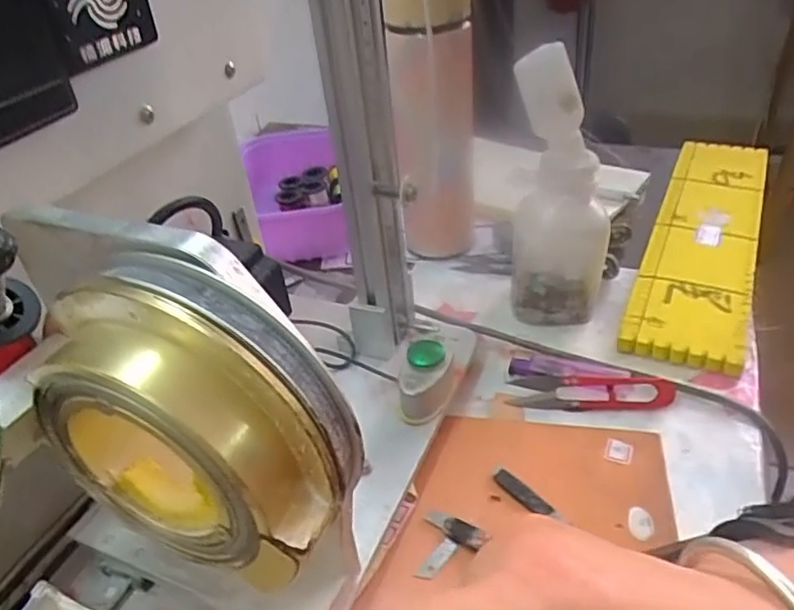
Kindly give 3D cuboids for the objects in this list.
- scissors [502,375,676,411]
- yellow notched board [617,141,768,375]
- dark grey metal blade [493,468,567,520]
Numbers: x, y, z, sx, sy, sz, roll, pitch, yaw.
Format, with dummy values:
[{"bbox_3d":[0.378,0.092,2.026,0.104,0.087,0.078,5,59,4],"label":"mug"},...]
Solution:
[{"bbox_3d":[0.124,0.054,0.404,0.102,0.012,0.024,1,37,8],"label":"scissors"},{"bbox_3d":[0.267,-0.067,0.549,0.079,0.019,0.360,13,41,24],"label":"yellow notched board"},{"bbox_3d":[0.070,0.105,0.357,0.010,0.004,0.040,-30,43,-29],"label":"dark grey metal blade"}]

